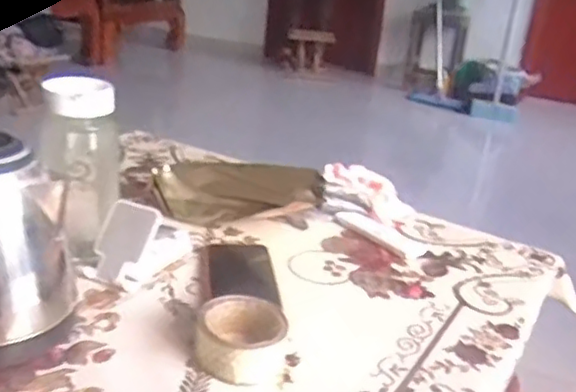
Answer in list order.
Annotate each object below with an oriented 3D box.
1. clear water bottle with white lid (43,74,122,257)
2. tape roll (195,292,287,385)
[{"bbox_3d":[-0.241,-0.033,0.757,0.084,0.201,0.067,-13,29,-40],"label":"clear water bottle with white lid"},{"bbox_3d":[-0.044,0.135,0.628,0.081,0.041,0.088,5,22,-2],"label":"tape roll"}]

